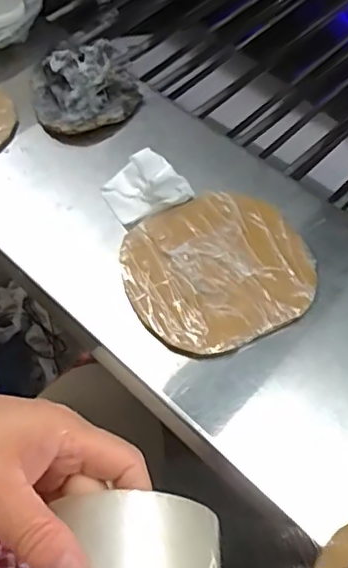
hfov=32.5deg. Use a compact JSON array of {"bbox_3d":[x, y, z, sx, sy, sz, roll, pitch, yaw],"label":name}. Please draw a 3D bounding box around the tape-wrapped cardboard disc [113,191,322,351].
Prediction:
[{"bbox_3d":[0.037,-0.013,0.503,0.151,0.018,0.140,-1,59,2],"label":"tape-wrapped cardboard disc"}]

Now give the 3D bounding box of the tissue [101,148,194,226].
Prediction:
[{"bbox_3d":[-0.027,-0.090,0.544,0.070,0.038,0.064,-28,62,-14],"label":"tissue"}]

